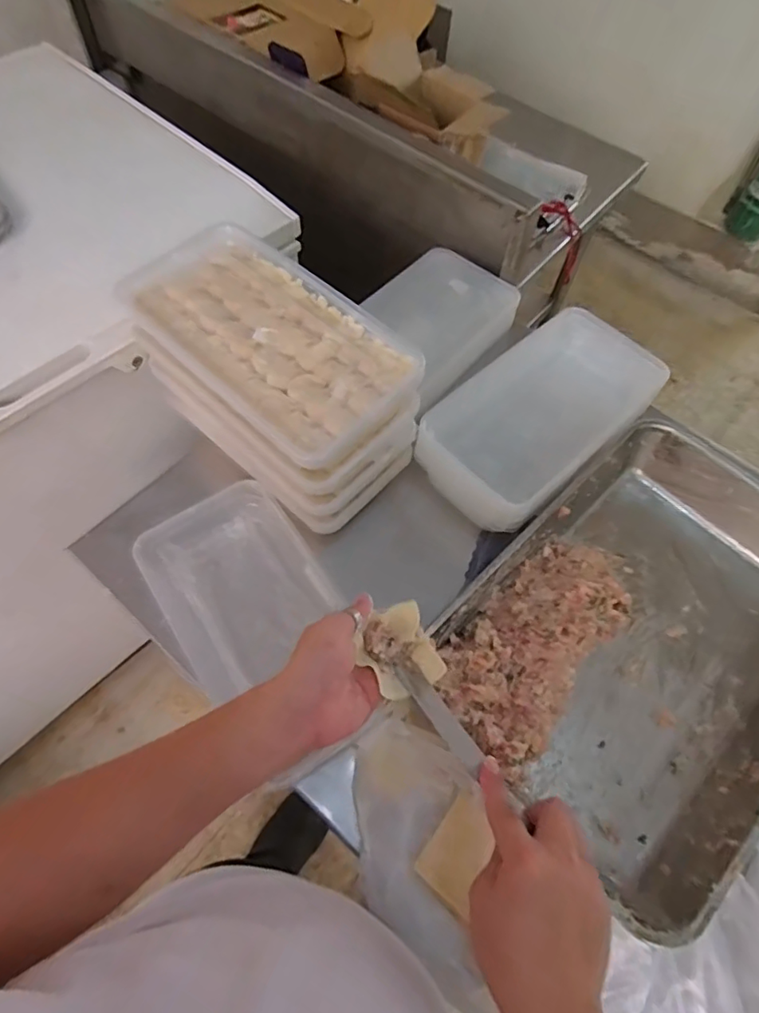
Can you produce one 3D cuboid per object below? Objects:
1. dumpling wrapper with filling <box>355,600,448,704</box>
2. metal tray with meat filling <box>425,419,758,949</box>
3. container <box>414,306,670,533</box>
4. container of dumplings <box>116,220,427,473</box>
[{"bbox_3d":[0.018,0.132,0.500,0.061,0.026,0.076,-23,66,-14],"label":"dumpling wrapper with filling"},{"bbox_3d":[0.294,0.144,0.613,0.473,0.085,0.333,-40,71,-21],"label":"metal tray with meat filling"},{"bbox_3d":[0.208,-0.114,0.707,0.318,0.073,0.175,-39,71,-21],"label":"container"},{"bbox_3d":[-0.120,-0.180,0.591,0.330,0.053,0.177,41,67,17],"label":"container of dumplings"}]

